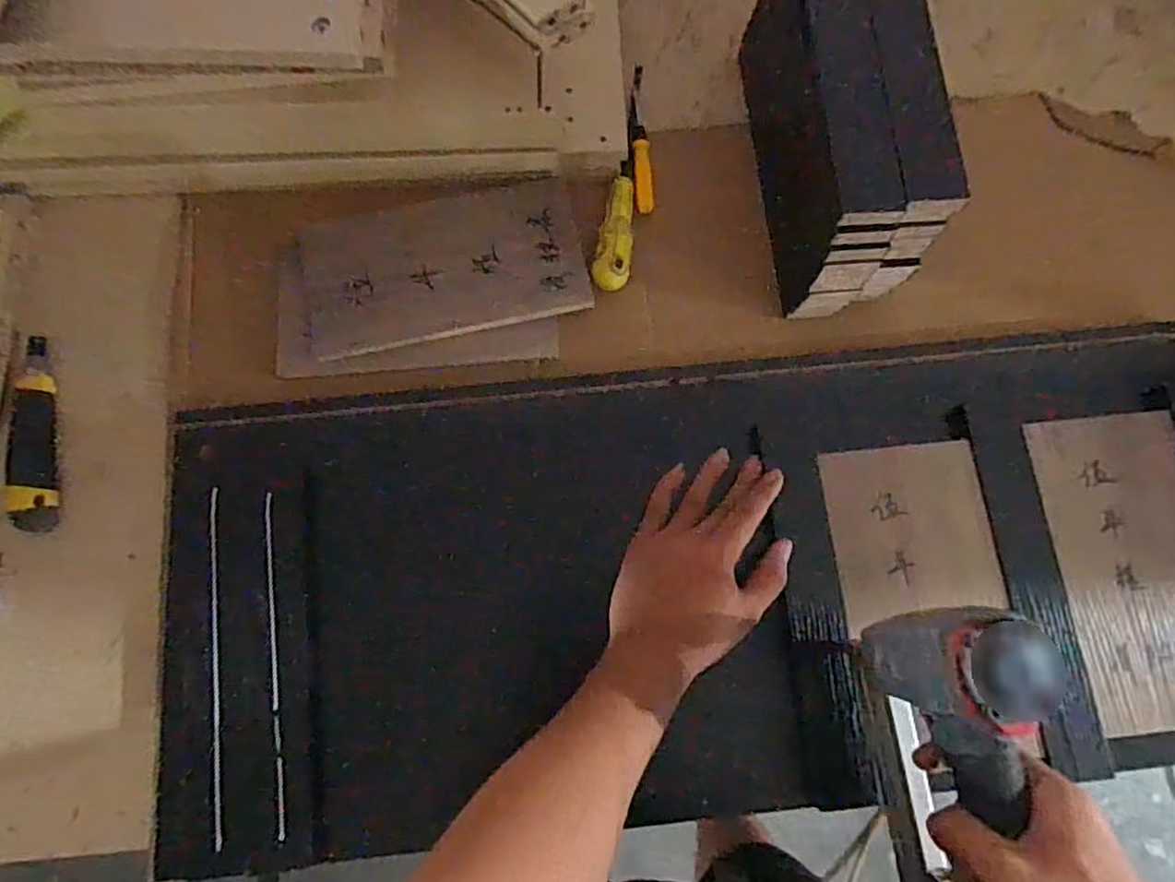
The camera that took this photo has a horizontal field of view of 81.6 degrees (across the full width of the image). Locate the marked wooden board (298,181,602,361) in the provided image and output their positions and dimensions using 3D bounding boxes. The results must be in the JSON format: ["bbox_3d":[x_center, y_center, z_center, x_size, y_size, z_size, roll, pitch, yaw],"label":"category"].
[{"bbox_3d":[-0.129,-0.155,0.613,0.245,0.008,0.124,-12,85,-1],"label":"marked wooden board"}]

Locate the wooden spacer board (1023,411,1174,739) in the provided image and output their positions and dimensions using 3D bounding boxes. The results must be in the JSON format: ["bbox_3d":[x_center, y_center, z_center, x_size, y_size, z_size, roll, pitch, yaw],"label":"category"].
[{"bbox_3d":[0.447,0.101,0.552,0.132,0.007,0.246,-5,76,-5],"label":"wooden spacer board"}]

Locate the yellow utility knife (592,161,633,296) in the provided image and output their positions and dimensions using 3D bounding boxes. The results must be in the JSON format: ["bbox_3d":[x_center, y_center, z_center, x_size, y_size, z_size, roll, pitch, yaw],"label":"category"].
[{"bbox_3d":[0.030,-0.200,0.636,0.032,0.032,0.132,9,78,2],"label":"yellow utility knife"}]

